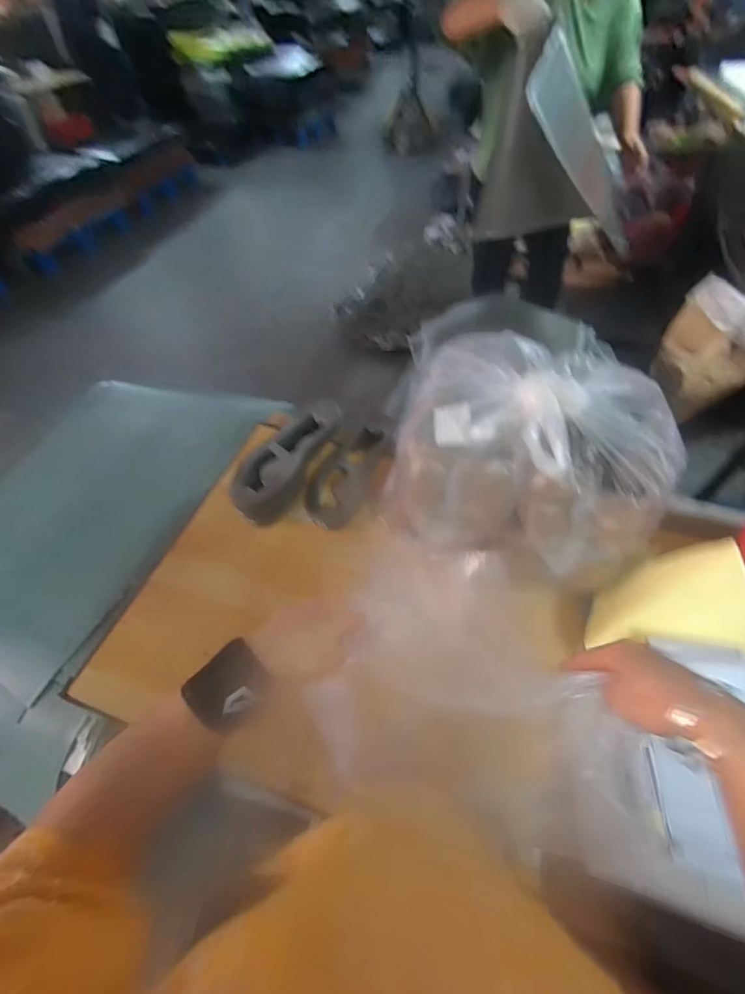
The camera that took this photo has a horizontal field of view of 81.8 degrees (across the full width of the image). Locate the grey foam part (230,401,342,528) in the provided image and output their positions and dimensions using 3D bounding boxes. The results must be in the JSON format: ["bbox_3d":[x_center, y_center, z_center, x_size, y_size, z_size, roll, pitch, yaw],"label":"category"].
[{"bbox_3d":[-0.171,-0.077,0.859,0.111,0.071,0.294,21,57,16],"label":"grey foam part"}]

